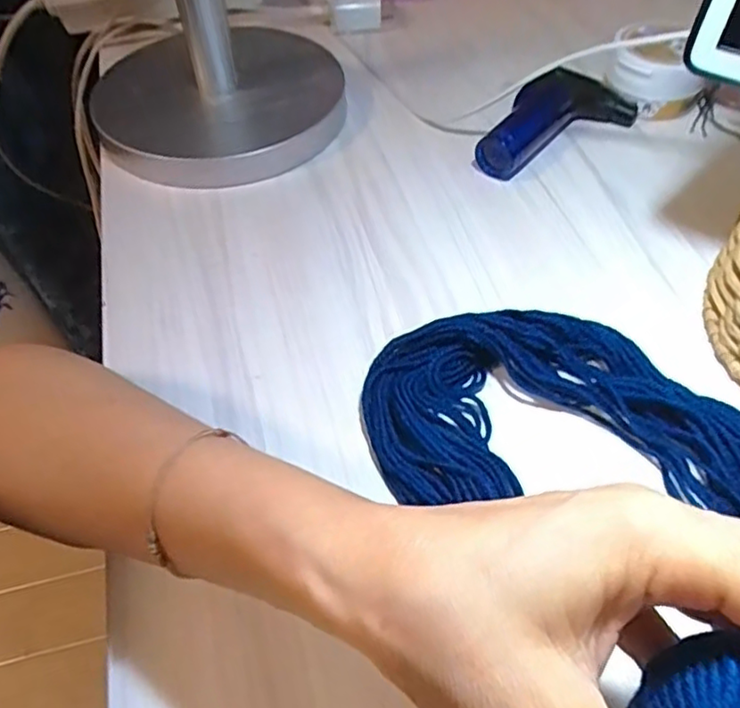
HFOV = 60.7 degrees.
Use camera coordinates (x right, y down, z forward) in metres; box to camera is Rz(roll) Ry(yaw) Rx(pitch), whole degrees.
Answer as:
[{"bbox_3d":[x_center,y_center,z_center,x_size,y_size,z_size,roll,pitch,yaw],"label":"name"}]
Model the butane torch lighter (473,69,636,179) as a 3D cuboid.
[{"bbox_3d":[0.120,-0.158,0.424,0.124,0.028,0.045,-28,56,-20],"label":"butane torch lighter"}]

